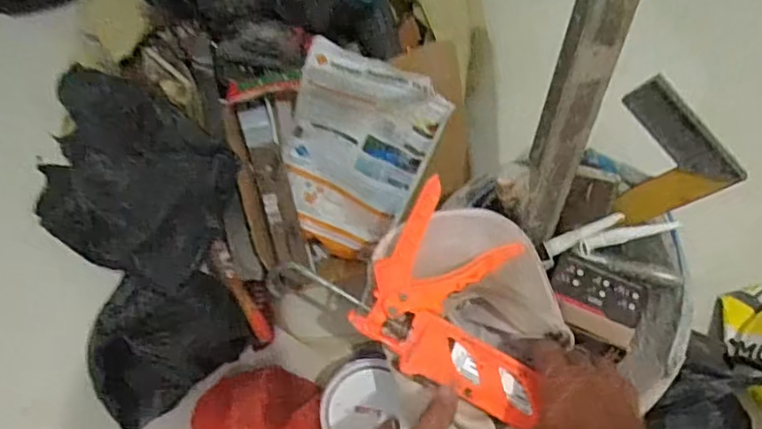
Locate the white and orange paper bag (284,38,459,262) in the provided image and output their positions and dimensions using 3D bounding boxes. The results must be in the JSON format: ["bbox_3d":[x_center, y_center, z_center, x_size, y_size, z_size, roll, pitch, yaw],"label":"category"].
[{"bbox_3d":[-0.032,-0.063,0.677,0.149,0.038,0.244,23,128,-4],"label":"white and orange paper bag"}]

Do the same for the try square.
[{"bbox_3d":[0.257,-0.056,0.587,0.122,0.130,0.014,47,57,-4],"label":"try square"}]

